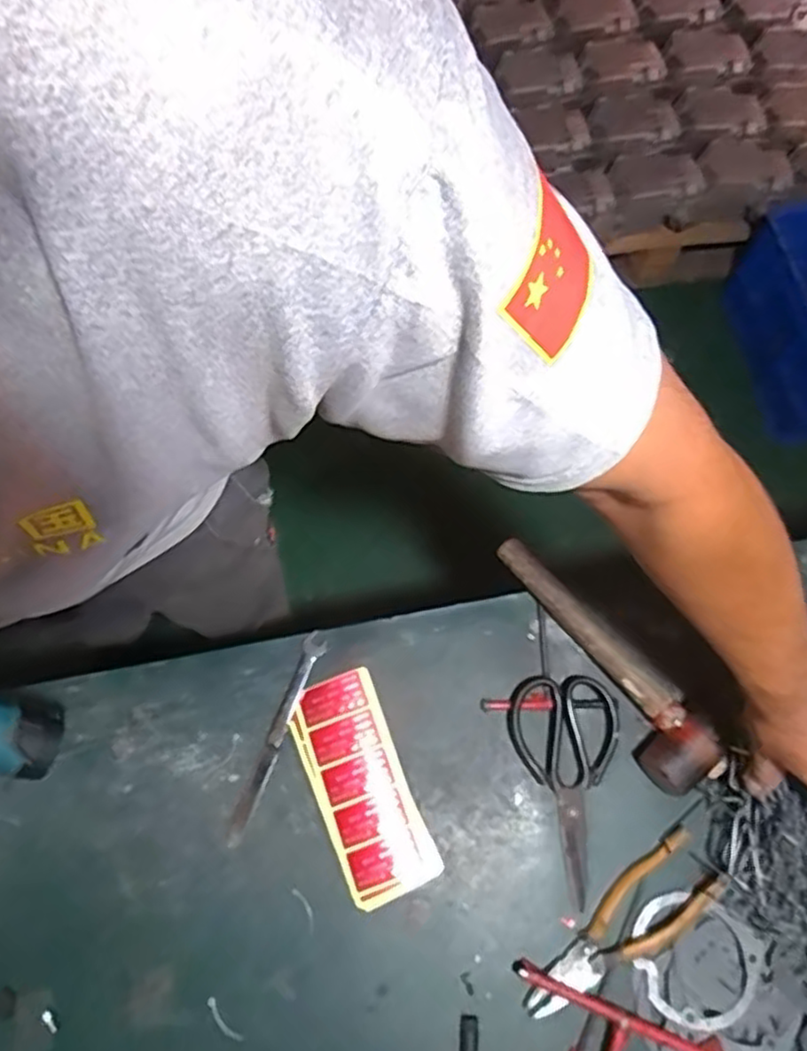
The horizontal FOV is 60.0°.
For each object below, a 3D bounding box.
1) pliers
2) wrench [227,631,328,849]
[{"bbox_3d":[0.186,0.348,0.595,0.195,0.017,0.060,-35,74,-10],"label":"pliers"},{"bbox_3d":[-0.118,0.201,0.664,0.022,0.008,0.203,18,72,8],"label":"wrench"}]

